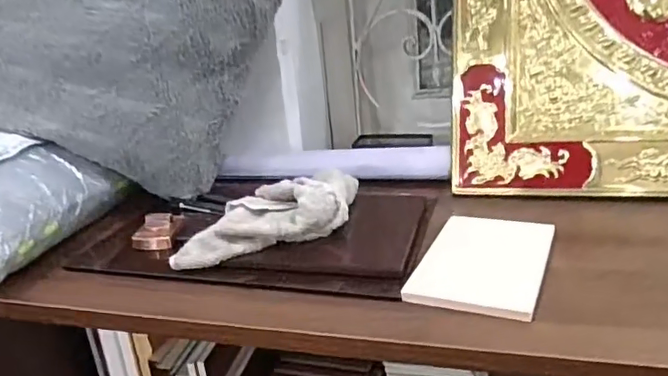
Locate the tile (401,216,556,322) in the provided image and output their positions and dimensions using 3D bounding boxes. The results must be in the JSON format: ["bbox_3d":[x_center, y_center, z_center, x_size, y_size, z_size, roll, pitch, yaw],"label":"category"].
[{"bbox_3d":[0.118,0.056,0.434,0.089,0.008,0.136,5,23,26],"label":"tile"}]

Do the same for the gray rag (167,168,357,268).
[{"bbox_3d":[-0.055,0.023,0.500,0.165,0.051,0.103,-8,21,-4],"label":"gray rag"}]

